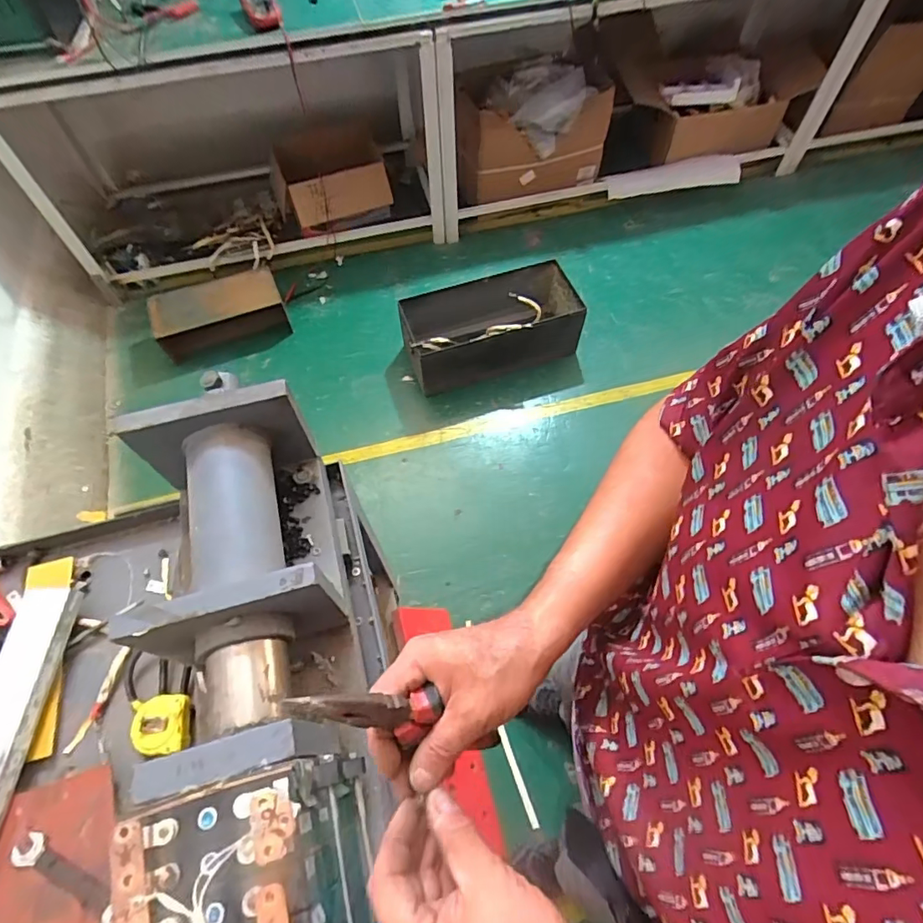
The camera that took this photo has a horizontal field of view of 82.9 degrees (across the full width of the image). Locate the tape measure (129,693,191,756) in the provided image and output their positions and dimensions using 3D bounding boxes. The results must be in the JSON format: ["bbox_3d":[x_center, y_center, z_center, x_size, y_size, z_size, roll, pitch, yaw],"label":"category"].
[{"bbox_3d":[-0.396,0.344,0.684,0.084,0.032,0.079,-13,62,-6],"label":"tape measure"}]

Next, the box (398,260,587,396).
[{"bbox_3d":[0.103,-0.457,1.817,0.601,0.259,0.302,-17,63,-8],"label":"box"}]

